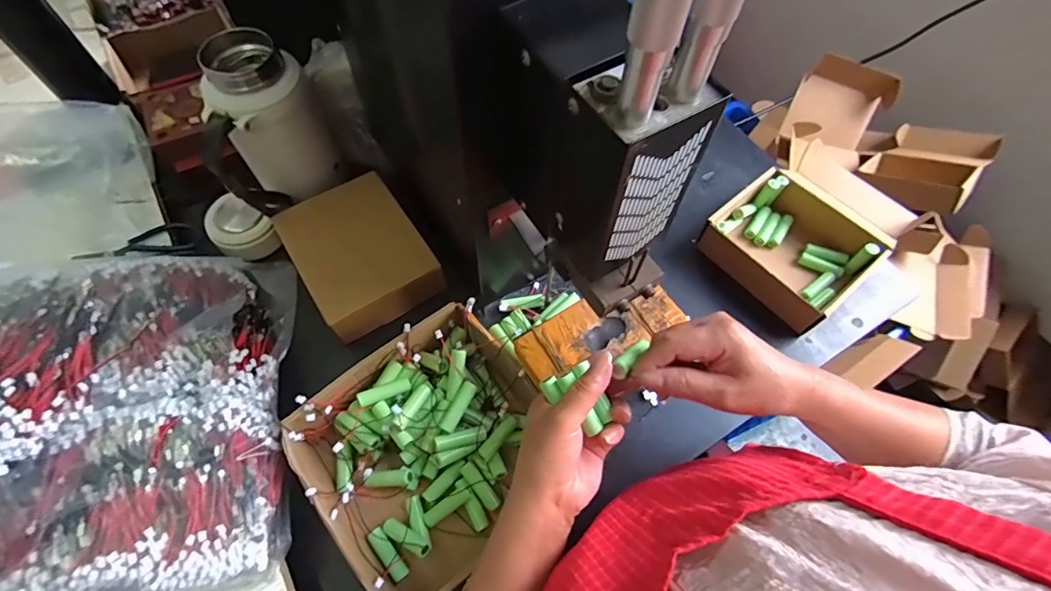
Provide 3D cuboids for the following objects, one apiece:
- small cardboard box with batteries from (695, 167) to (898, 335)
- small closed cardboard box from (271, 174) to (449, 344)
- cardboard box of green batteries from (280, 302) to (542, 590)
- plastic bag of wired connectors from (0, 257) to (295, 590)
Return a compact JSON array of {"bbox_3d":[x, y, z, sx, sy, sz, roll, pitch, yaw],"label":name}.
[{"bbox_3d":[0.306,-0.053,0.574,0.137,0.058,0.166,-33,68,-18],"label":"small cardboard box with batteries"},{"bbox_3d":[-0.185,-0.051,0.534,0.128,0.048,0.164,-30,67,-17],"label":"small closed cardboard box"},{"bbox_3d":[-0.082,0.142,0.450,0.205,0.067,0.203,-36,69,-19],"label":"cardboard box of green batteries"},{"bbox_3d":[-0.405,0.108,0.417,0.362,0.077,0.317,-10,63,-8],"label":"plastic bag of wired connectors"}]

